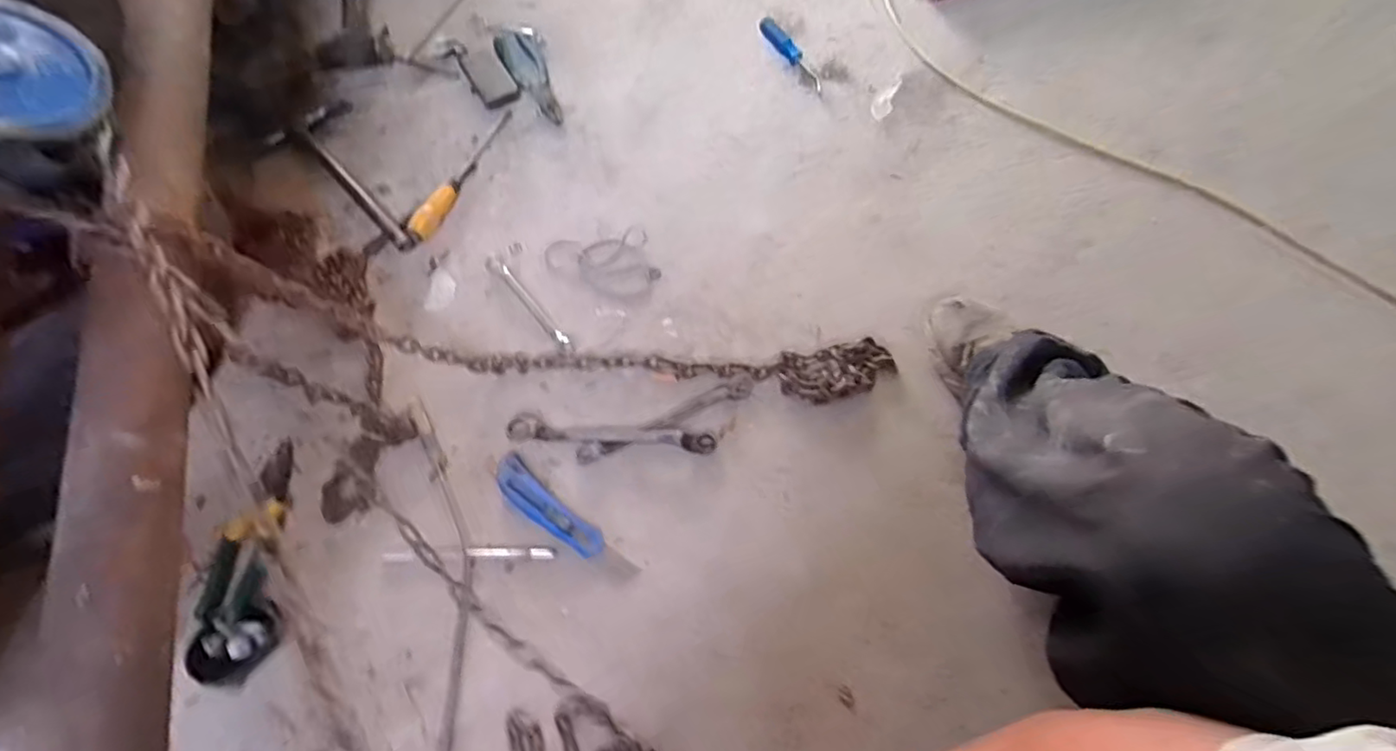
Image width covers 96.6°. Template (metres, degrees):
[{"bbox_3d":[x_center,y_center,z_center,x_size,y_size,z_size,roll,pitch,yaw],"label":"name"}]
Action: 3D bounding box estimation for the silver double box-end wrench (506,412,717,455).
[{"bbox_3d":[-0.103,0.069,0.747,0.245,0.032,0.031,5,66,1],"label":"silver double box-end wrench"}]

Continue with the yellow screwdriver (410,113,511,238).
[{"bbox_3d":[-0.351,-0.305,0.918,0.031,0.026,0.259,19,70,9],"label":"yellow screwdriver"}]

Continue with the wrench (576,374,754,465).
[{"bbox_3d":[-0.038,0.052,0.759,0.230,0.019,0.026,-25,69,-8],"label":"wrench"}]

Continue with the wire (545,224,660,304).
[{"bbox_3d":[-0.132,-0.149,0.861,0.152,0.014,0.117,-9,68,-2],"label":"wire"}]

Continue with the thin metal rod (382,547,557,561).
[{"bbox_3d":[-0.256,0.198,0.691,0.194,0.010,0.013,-2,68,1],"label":"thin metal rod"}]

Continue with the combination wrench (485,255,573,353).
[{"bbox_3d":[-0.224,-0.096,0.830,0.023,0.012,0.183,-38,71,-13],"label":"combination wrench"}]

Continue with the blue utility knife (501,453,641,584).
[{"bbox_3d":[-0.157,0.163,0.707,0.207,0.012,0.040,36,73,15],"label":"blue utility knife"}]

